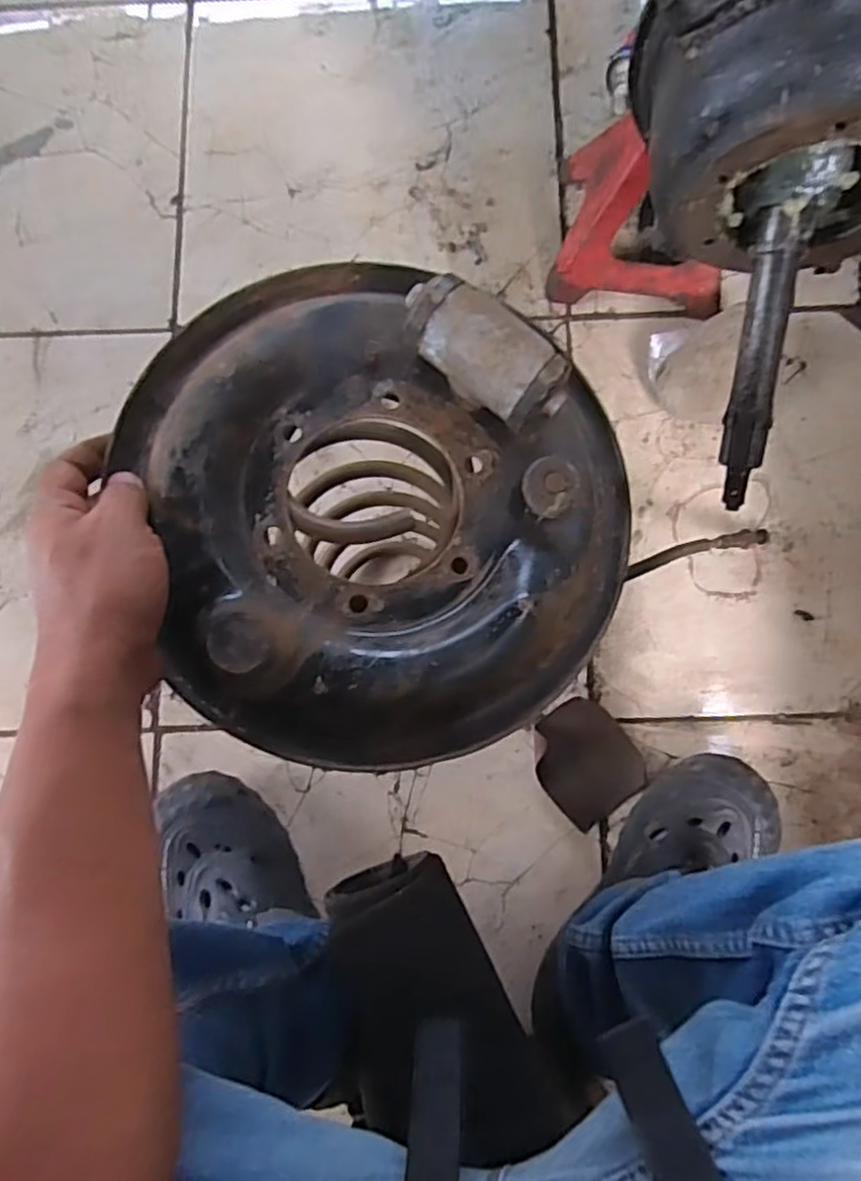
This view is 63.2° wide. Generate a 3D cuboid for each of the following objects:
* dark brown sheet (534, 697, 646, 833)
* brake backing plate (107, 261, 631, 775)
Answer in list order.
[{"bbox_3d":[0.140,0.154,0.639,0.088,0.019,0.099,-35,83,-6],"label":"dark brown sheet"},{"bbox_3d":[-0.021,-0.051,0.363,0.247,0.060,0.273,-16,81,-3],"label":"brake backing plate"}]

